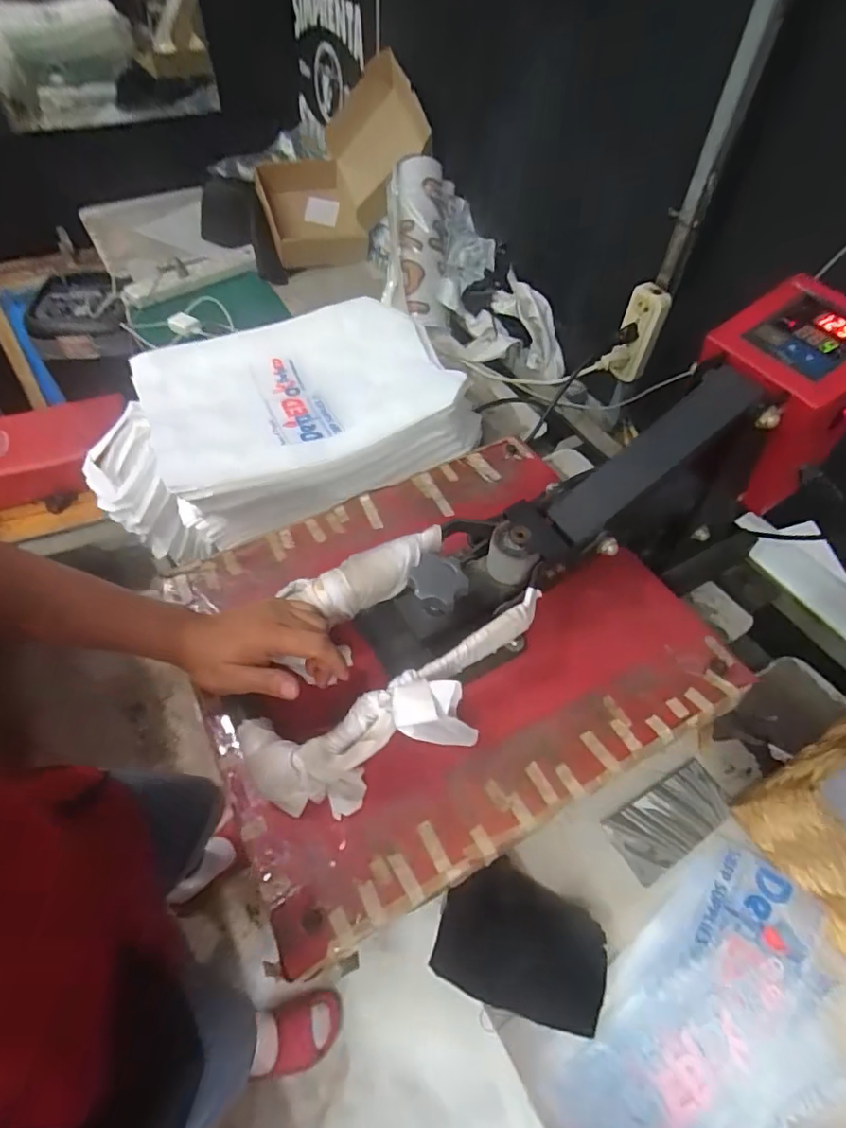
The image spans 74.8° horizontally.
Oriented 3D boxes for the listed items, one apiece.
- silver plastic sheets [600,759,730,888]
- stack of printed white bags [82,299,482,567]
[{"bbox_3d":[0.275,0.281,0.610,0.143,0.010,0.072,-23,57,-18],"label":"silver plastic sheets"},{"bbox_3d":[-0.221,-0.230,0.876,0.584,0.126,0.364,-21,57,-17],"label":"stack of printed white bags"}]

